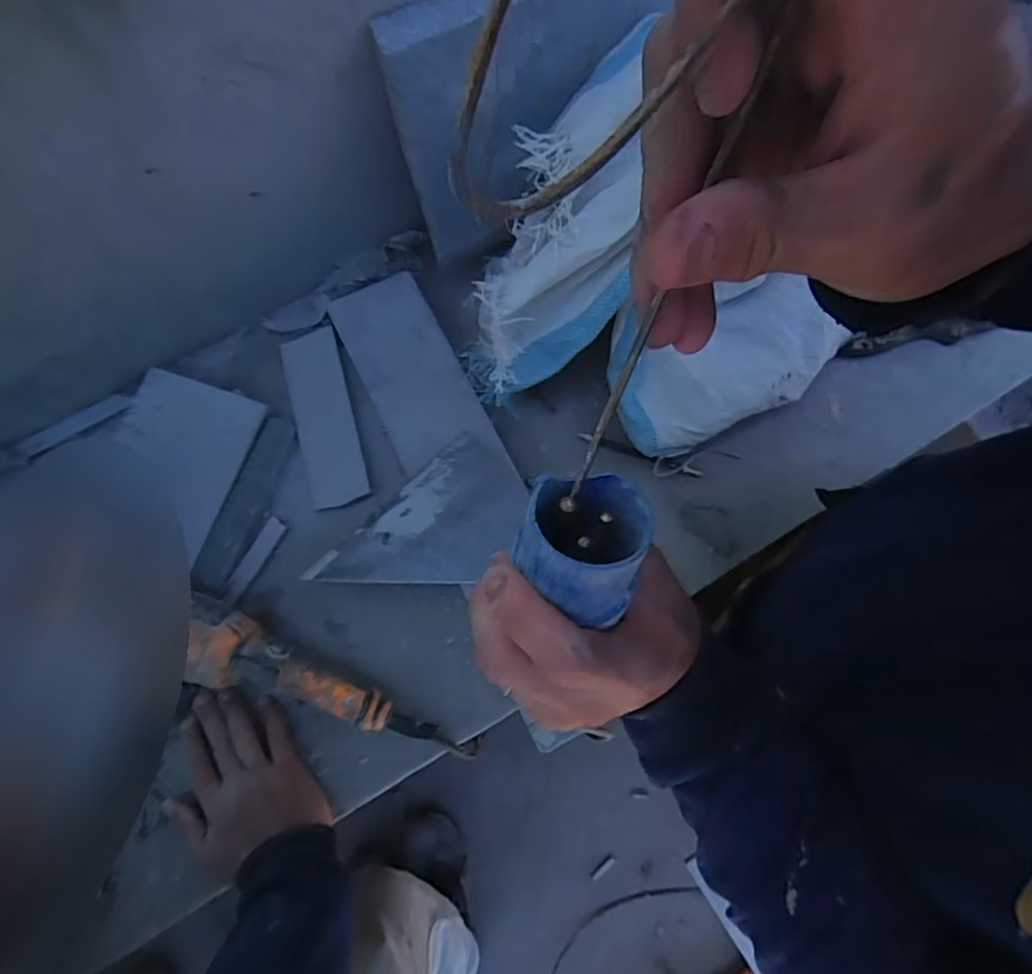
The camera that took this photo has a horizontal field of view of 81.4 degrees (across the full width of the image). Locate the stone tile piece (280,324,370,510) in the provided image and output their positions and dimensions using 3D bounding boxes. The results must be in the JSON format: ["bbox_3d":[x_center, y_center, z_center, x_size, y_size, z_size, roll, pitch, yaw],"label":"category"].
[{"bbox_3d":[-0.190,-0.074,0.587,0.055,0.014,0.181,-16,75,-4],"label":"stone tile piece"}]

